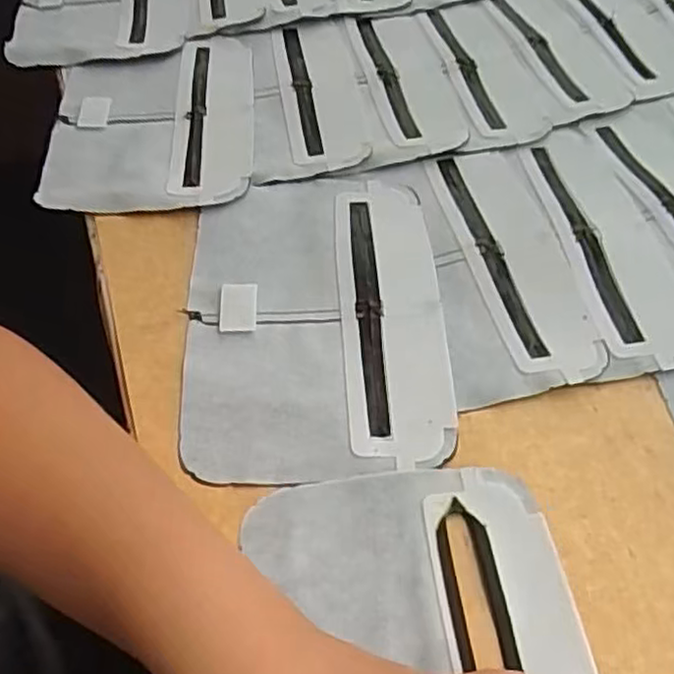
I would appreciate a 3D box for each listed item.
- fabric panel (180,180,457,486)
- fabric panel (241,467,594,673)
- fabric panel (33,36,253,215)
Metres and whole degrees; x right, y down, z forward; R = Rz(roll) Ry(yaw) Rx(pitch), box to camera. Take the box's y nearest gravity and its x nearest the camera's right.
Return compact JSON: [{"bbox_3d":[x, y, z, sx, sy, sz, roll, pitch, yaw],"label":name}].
[{"bbox_3d":[-0.012,-0.017,0.359,0.129,0.007,0.189,-3,53,-1],"label":"fabric panel"},{"bbox_3d":[0.033,0.142,0.247,0.129,0.009,0.196,-6,53,-2],"label":"fabric panel"},{"bbox_3d":[-0.122,-0.149,0.458,0.128,0.014,0.186,-5,53,-3],"label":"fabric panel"}]

